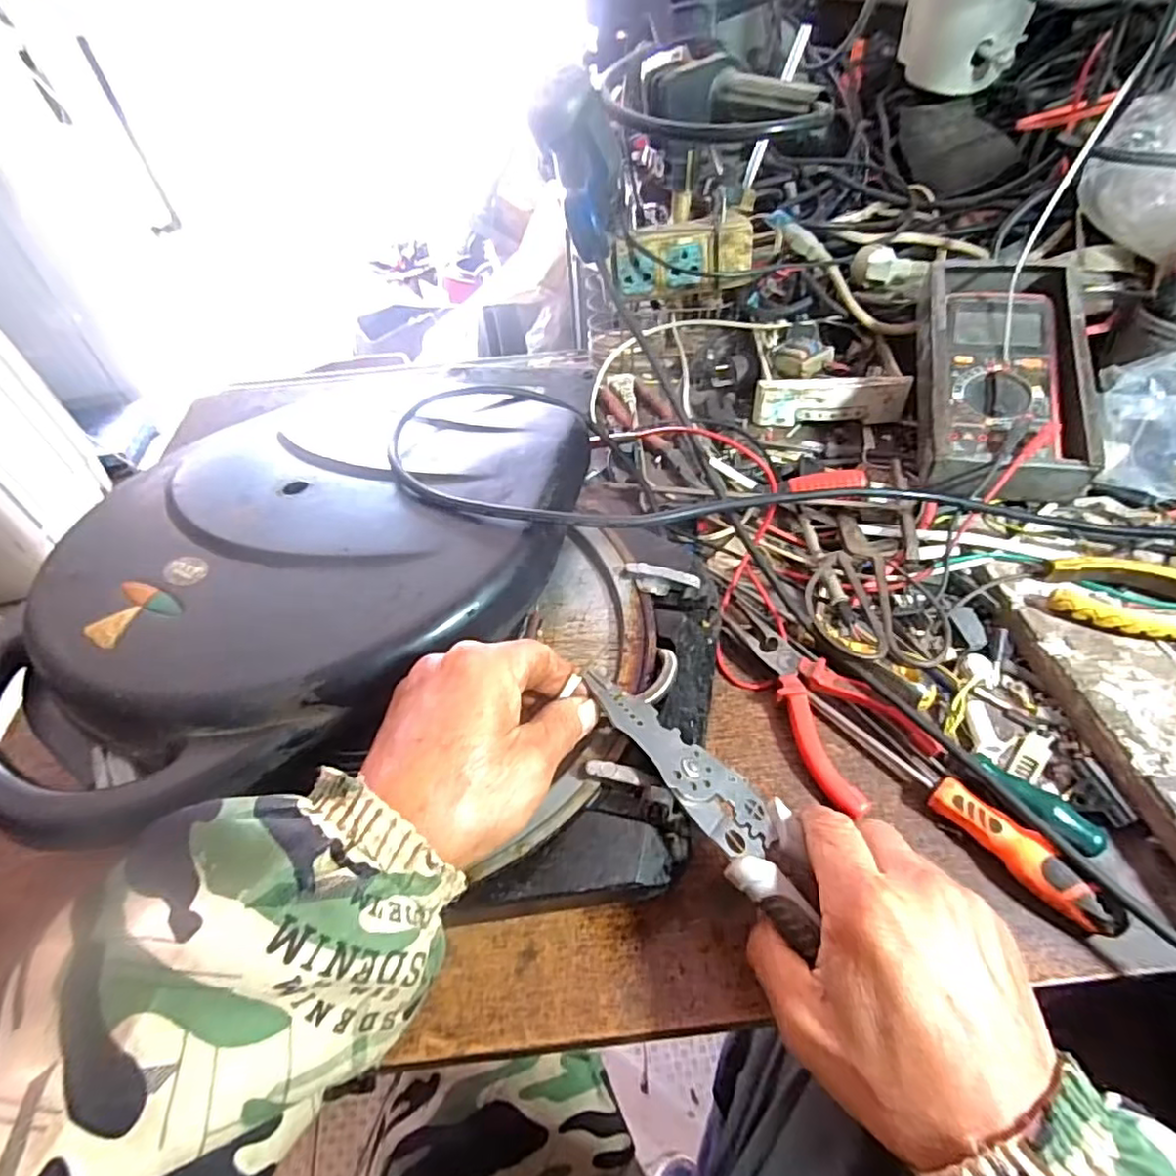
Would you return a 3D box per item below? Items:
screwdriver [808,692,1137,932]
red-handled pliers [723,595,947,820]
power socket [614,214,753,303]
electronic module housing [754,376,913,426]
[{"bbox_3d":[0.198,0.114,0.355,0.020,0.024,0.170,-32,53,-22],"label":"screwdriver"},{"bbox_3d":[0.130,0.064,0.401,0.064,0.024,0.148,-29,52,-20],"label":"red-handled pliers"},{"bbox_3d":[0.087,-0.297,0.583,0.123,0.056,0.030,-5,48,0],"label":"power socket"},{"bbox_3d":[0.223,-0.170,0.589,0.136,0.045,0.020,-4,48,2],"label":"electronic module housing"}]

